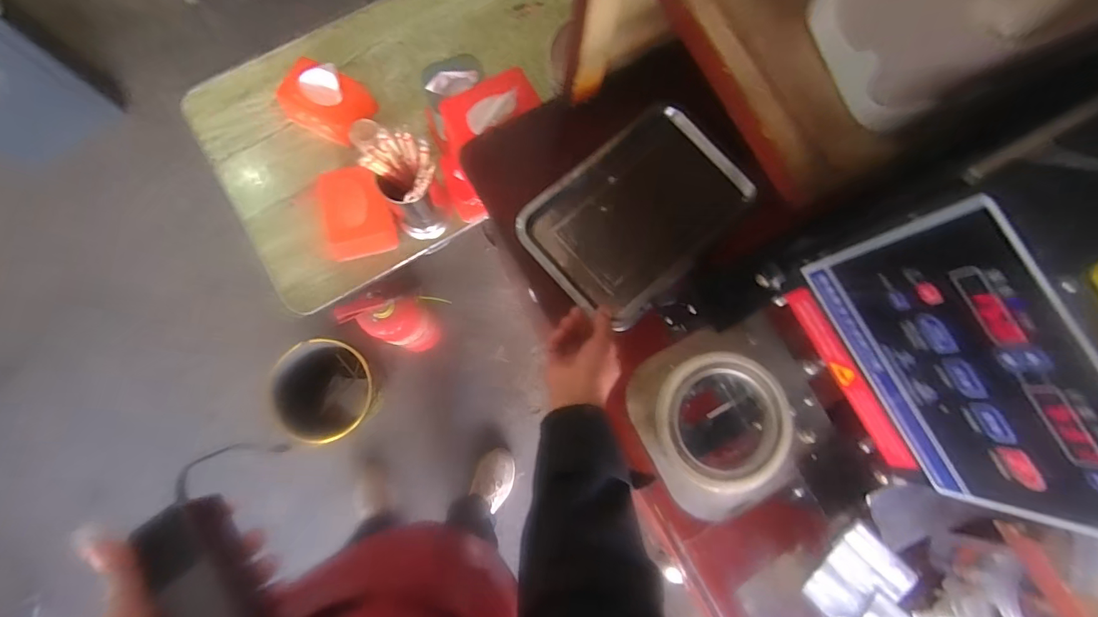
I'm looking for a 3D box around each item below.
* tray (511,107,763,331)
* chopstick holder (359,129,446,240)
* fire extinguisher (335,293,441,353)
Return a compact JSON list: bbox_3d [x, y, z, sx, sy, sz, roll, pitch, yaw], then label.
[{"bbox_3d":[0.118,-0.128,0.628,0.282,0.027,0.190,-44,86,-7],"label":"tray"},{"bbox_3d":[-0.240,-0.205,0.837,0.106,0.208,0.121,-18,84,-5],"label":"chopstick holder"},{"bbox_3d":[-0.354,0.031,1.149,0.127,0.416,0.114,29,82,1],"label":"fire extinguisher"}]

